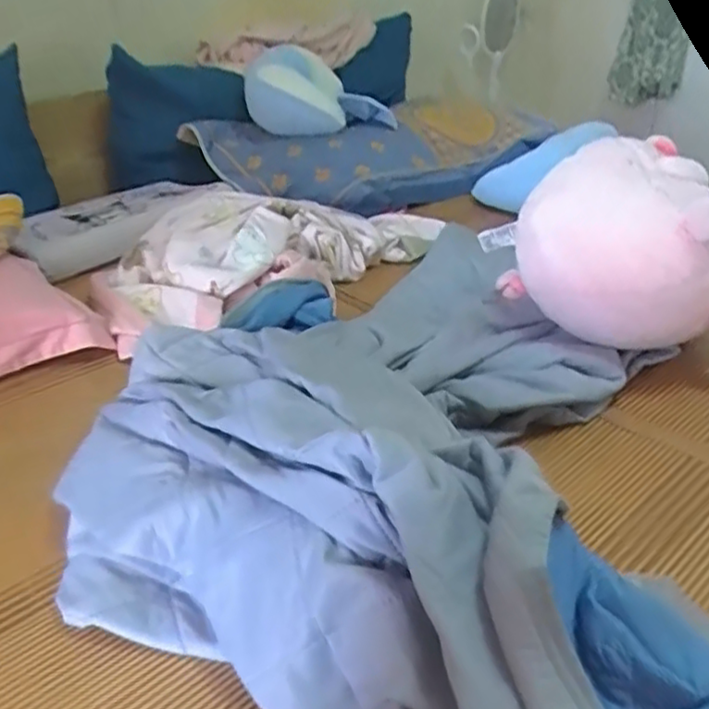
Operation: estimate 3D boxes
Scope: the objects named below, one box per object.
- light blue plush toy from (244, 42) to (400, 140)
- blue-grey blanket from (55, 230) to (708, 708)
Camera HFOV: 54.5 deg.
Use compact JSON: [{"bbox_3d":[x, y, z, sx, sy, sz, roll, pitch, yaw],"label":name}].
[{"bbox_3d":[-0.074,-0.577,1.580,0.326,0.210,0.238,1,31,4],"label":"light blue plush toy"},{"bbox_3d":[0.133,0.183,0.441,0.961,0.129,0.309,19,38,33],"label":"blue-grey blanket"}]

